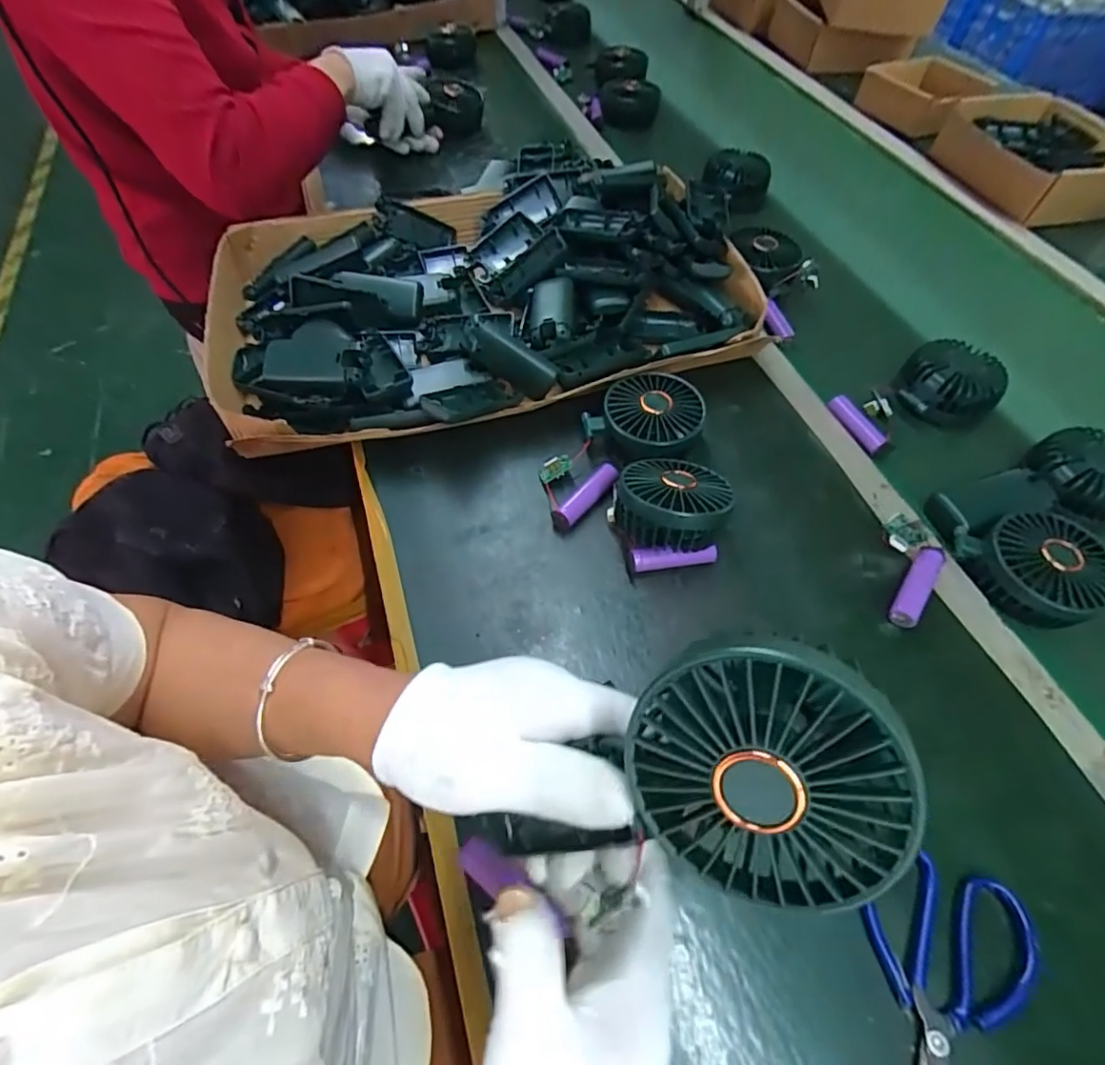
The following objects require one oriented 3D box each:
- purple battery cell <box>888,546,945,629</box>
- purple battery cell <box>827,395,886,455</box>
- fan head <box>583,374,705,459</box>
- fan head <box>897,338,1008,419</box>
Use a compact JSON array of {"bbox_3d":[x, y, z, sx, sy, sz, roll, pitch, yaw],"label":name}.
[{"bbox_3d":[0.278,0.042,0.434,0.022,0.015,0.074,31,63,20],"label":"purple battery cell"},{"bbox_3d":[0.283,-0.101,0.530,0.015,0.018,0.062,-23,59,-13],"label":"purple battery cell"},{"bbox_3d":[0.088,-0.099,0.493,0.095,0.030,0.086,-33,71,-19],"label":"fan head"},{"bbox_3d":[0.386,-0.144,0.551,0.084,0.044,0.104,34,64,22],"label":"fan head"}]

